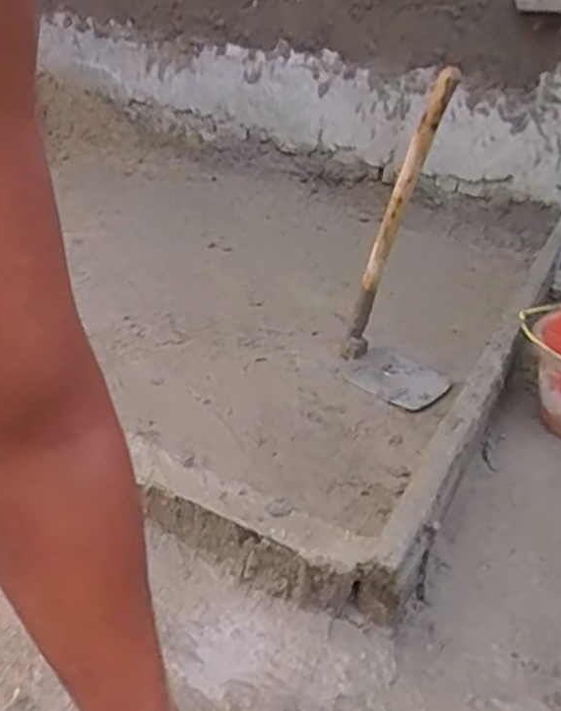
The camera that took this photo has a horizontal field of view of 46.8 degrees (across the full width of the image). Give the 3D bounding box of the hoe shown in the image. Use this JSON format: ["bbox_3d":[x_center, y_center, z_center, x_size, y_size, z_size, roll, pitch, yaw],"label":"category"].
[{"bbox_3d":[0.277,-0.210,1.302,0.236,0.634,0.191,9,31,7],"label":"hoe"}]

